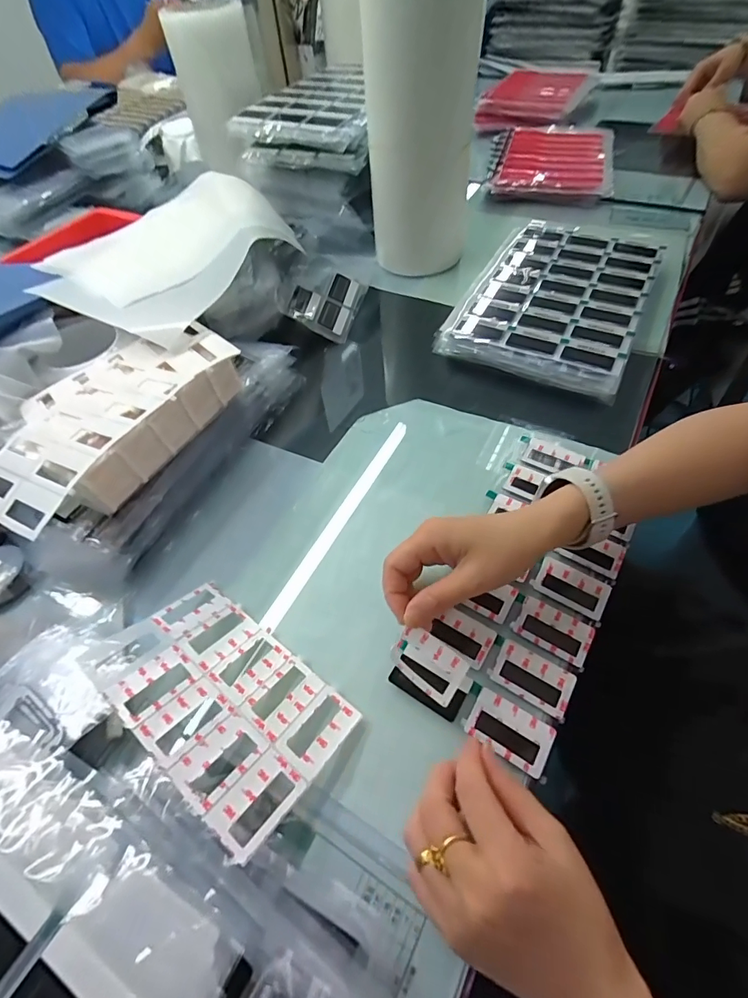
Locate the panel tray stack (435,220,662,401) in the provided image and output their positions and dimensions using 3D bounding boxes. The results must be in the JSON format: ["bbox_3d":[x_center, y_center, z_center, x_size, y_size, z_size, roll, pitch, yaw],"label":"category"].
[{"bbox_3d":[0.231,-0.261,0.562,0.202,0.030,0.308,22,59,18],"label":"panel tray stack"}]

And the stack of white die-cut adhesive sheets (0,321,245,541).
[{"bbox_3d":[-0.237,-0.077,0.399,0.143,0.058,0.241,24,60,20],"label":"stack of white die-cut adhesive sheets"}]

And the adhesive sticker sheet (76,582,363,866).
[{"bbox_3d":[-0.108,0.136,0.314,0.173,0.009,0.108,35,43,21],"label":"adhesive sticker sheet"}]

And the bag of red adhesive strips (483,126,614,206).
[{"bbox_3d":[0.331,-0.634,0.828,0.217,0.028,0.317,10,57,11],"label":"bag of red adhesive strips"}]

